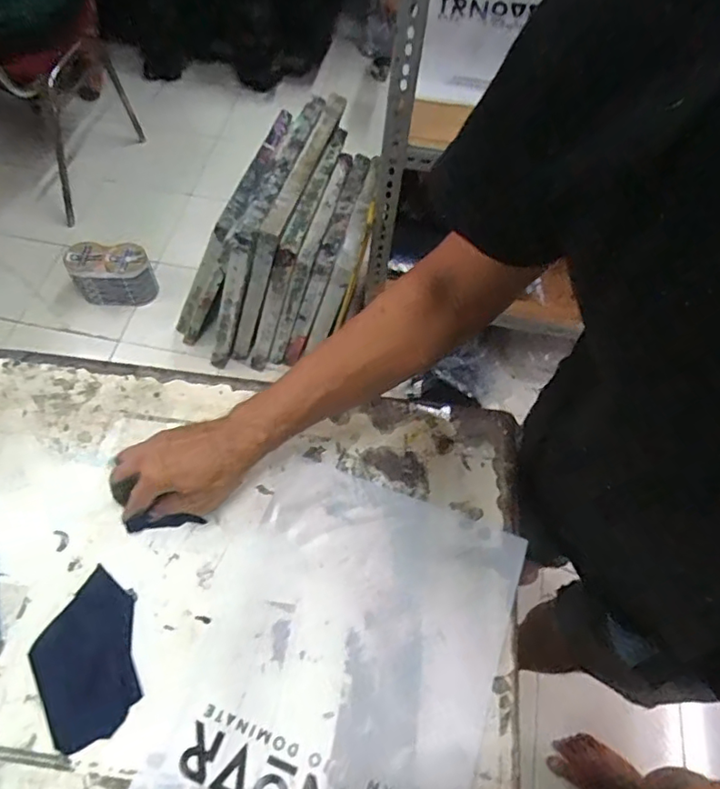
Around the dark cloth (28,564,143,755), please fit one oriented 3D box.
[{"bbox_3d":[-0.234,0.222,0.489,0.076,0.017,0.134,-11,62,-10],"label":"dark cloth"}]

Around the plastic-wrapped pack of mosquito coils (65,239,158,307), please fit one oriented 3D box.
[{"bbox_3d":[-0.694,-0.332,1.594,0.219,0.153,0.111,5,60,0],"label":"plastic-wrapped pack of mosquito coils"}]

